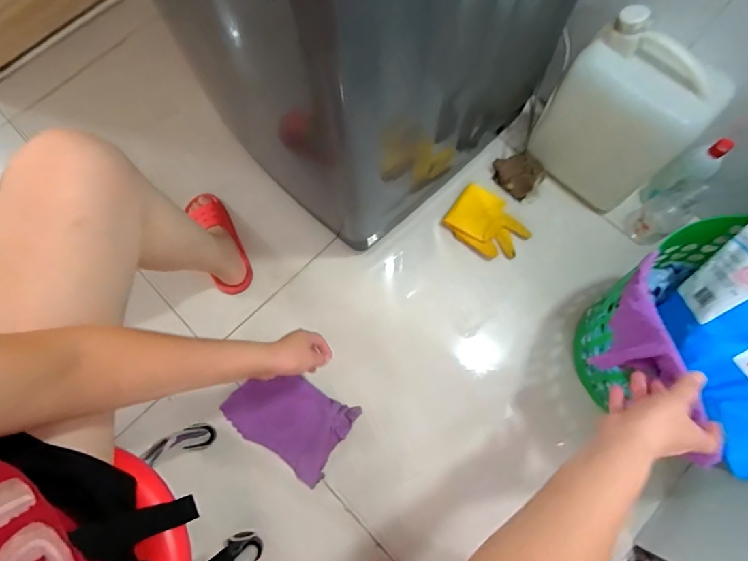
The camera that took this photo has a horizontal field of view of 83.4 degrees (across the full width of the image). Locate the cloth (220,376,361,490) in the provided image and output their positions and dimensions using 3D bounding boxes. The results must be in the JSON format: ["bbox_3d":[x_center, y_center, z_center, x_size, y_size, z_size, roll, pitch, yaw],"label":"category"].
[{"bbox_3d":[-0.167,0.263,0.805,0.228,0.027,0.150,29,77,10],"label":"cloth"}]

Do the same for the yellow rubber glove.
[{"bbox_3d":[0.248,-0.123,0.913,0.167,0.024,0.133,33,78,11],"label":"yellow rubber glove"}]

